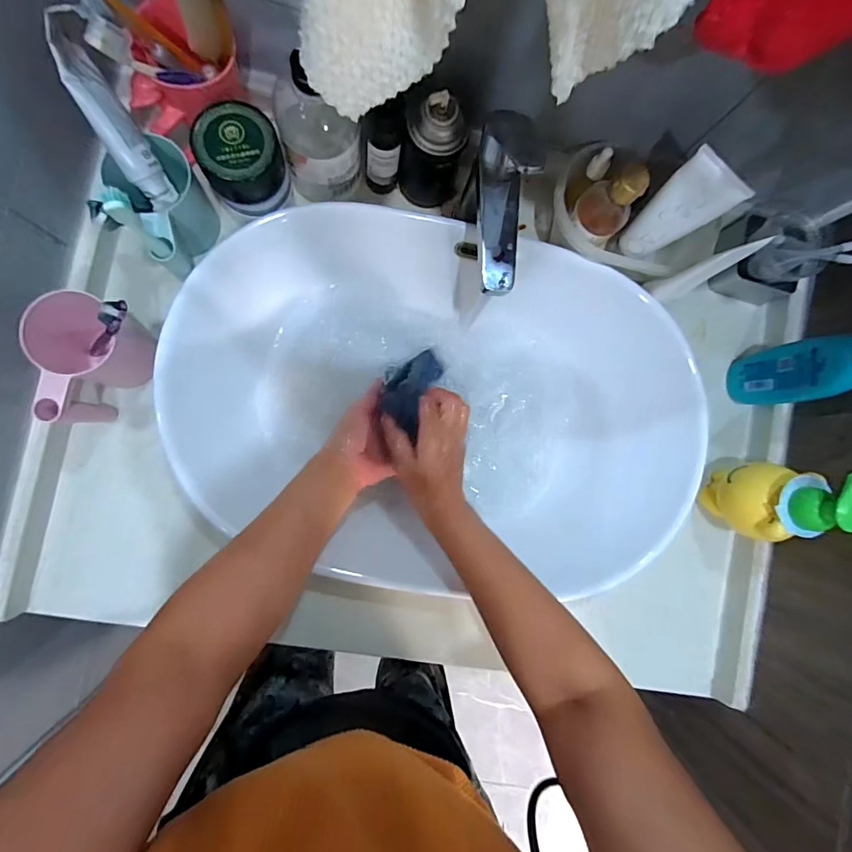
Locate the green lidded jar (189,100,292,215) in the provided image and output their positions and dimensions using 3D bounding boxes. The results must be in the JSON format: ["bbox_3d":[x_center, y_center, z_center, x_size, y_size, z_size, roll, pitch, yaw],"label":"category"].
[{"bbox_3d":[-0.177,-0.259,0.442,0.076,0.068,0.073,0,88,-8],"label":"green lidded jar"}]

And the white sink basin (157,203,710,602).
[{"bbox_3d":[0.021,-0.032,0.537,0.557,0.112,0.392,9,87,-8],"label":"white sink basin"}]

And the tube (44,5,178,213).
[{"bbox_3d":[-0.265,-0.257,0.385,0.033,0.048,0.136,-29,132,-8],"label":"tube"}]

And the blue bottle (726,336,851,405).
[{"bbox_3d":[0.414,-0.061,0.504,0.032,0.167,0.063,-14,90,-8],"label":"blue bottle"}]

